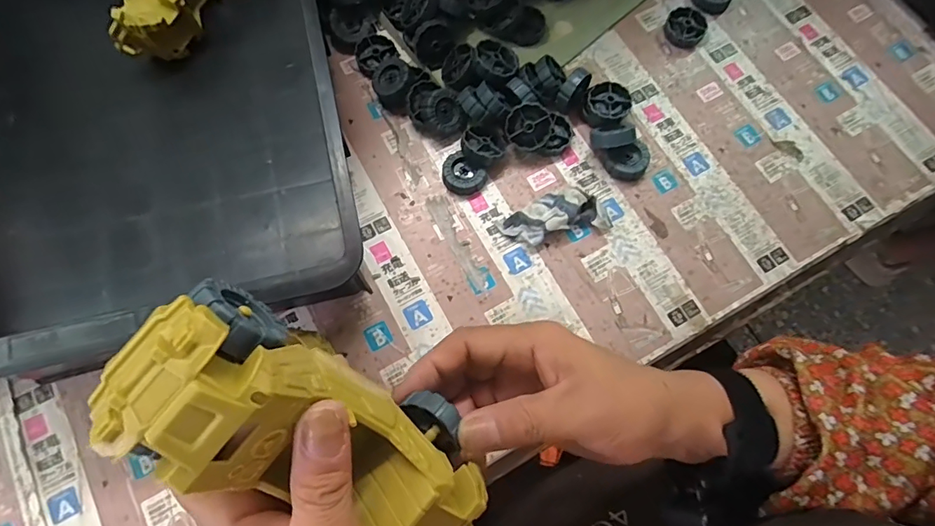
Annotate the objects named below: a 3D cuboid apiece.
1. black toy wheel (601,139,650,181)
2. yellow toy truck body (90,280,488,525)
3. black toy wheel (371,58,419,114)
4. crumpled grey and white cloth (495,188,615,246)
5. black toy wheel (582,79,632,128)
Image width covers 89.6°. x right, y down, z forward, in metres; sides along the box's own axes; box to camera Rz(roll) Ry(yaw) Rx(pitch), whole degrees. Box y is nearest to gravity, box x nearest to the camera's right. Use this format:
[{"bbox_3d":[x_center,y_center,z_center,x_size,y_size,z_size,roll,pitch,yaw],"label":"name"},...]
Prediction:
[{"bbox_3d":[0.144,-0.090,0.421,0.036,0.017,0.033,0,74,-1],"label":"black toy wheel"},{"bbox_3d":[-0.057,0.072,0.198,0.161,0.053,0.062,42,76,-30],"label":"yellow toy truck body"},{"bbox_3d":[-0.066,-0.163,0.434,0.042,0.021,0.042,-2,82,18],"label":"black toy wheel"},{"bbox_3d":[0.074,-0.041,0.405,0.089,0.021,0.040,-13,75,-5],"label":"crumpled grey and white cloth"},{"bbox_3d":[0.127,-0.146,0.430,0.040,0.018,0.039,0,74,-1],"label":"black toy wheel"}]

